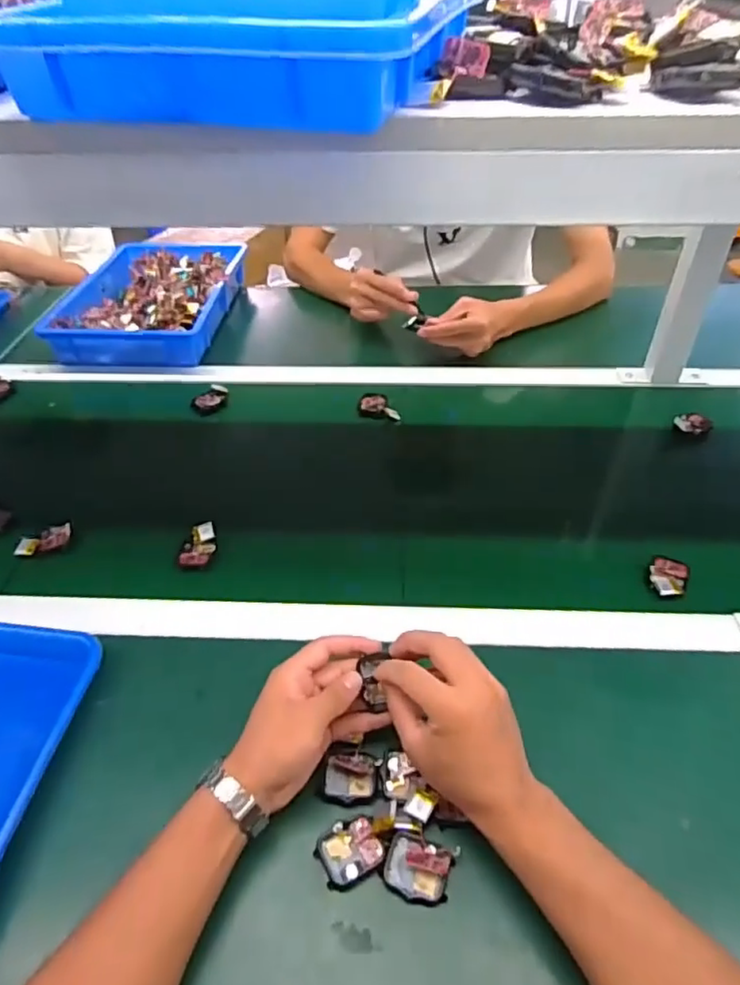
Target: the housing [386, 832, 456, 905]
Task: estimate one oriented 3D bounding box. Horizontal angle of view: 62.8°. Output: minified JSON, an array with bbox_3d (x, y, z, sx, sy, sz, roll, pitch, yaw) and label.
[{"bbox_3d":[0.033,0.265,0.427,0.045,0.018,0.037,13,45,15],"label":"housing"}]

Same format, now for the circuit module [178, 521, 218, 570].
[{"bbox_3d":[-0.186,0.059,0.655,0.039,0.023,0.052,-7,44,-6],"label":"circuit module"}]

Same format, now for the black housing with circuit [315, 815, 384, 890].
[{"bbox_3d":[-0.013,0.256,0.436,0.048,0.008,0.039,-21,47,-19],"label":"black housing with circuit"}]

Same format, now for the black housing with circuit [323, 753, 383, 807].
[{"bbox_3d":[-0.015,0.223,0.472,0.042,0.011,0.036,3,44,6],"label":"black housing with circuit"}]

